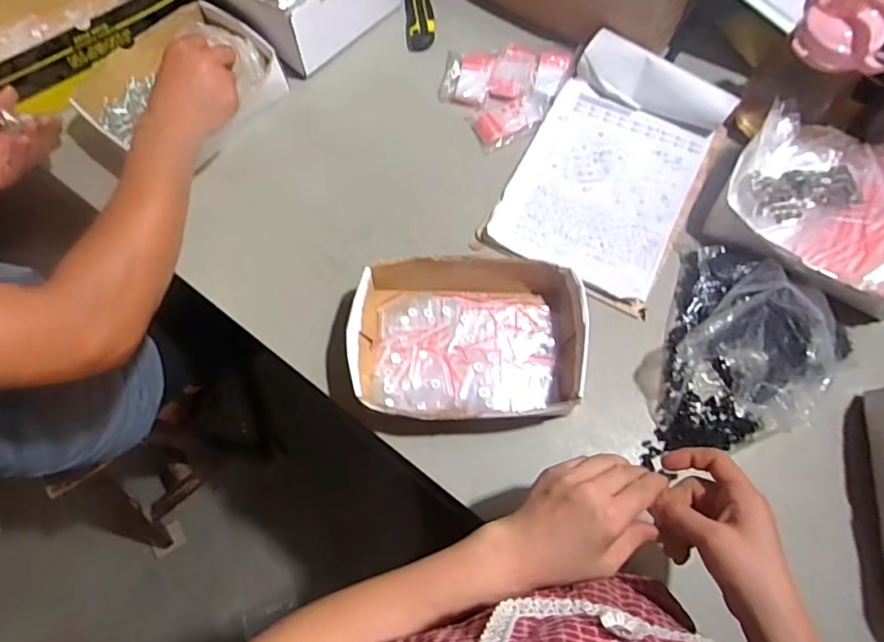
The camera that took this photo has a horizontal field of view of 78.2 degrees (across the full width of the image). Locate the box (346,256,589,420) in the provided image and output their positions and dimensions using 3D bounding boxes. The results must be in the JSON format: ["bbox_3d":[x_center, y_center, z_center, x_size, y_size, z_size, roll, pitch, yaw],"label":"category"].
[{"bbox_3d":[0.029,0.022,0.600,0.245,0.059,0.175,-1,69,1],"label":"box"}]

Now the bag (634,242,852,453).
[{"bbox_3d":[0.318,0.032,0.574,0.193,0.100,0.236,35,74,14],"label":"bag"}]

